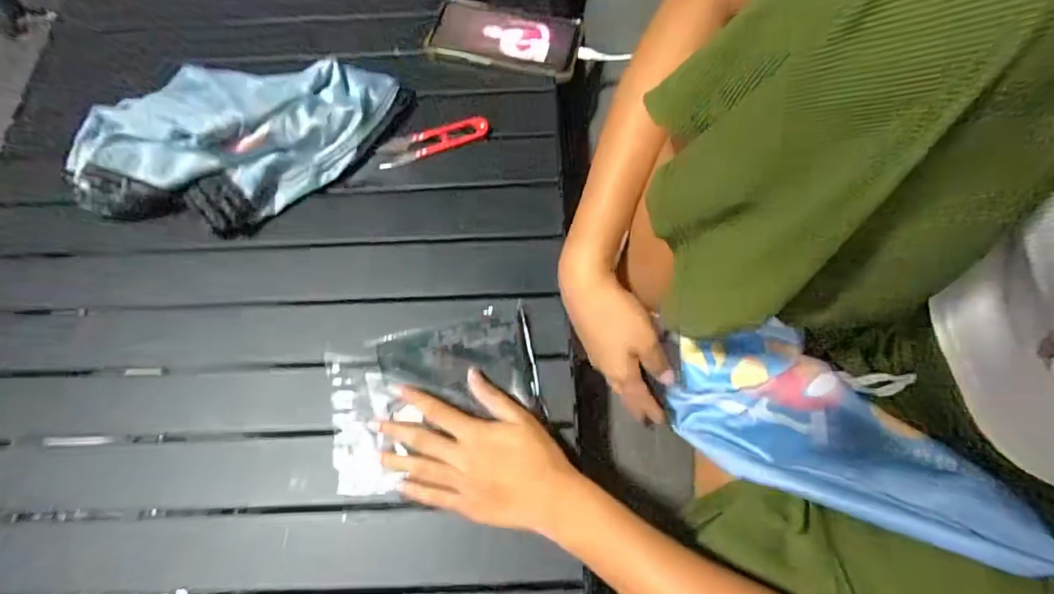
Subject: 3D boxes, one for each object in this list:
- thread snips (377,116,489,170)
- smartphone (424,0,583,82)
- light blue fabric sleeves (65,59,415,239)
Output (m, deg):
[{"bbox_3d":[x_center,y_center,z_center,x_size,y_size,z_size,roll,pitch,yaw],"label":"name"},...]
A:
[{"bbox_3d":[-0.097,-0.163,0.505,0.116,0.014,0.032,-14,69,-5],"label":"thread snips"},{"bbox_3d":[-0.024,-0.291,0.542,0.168,0.016,0.085,15,71,7],"label":"smartphone"},{"bbox_3d":[-0.275,-0.150,0.475,0.322,0.067,0.161,-17,69,-6],"label":"light blue fabric sleeves"}]

